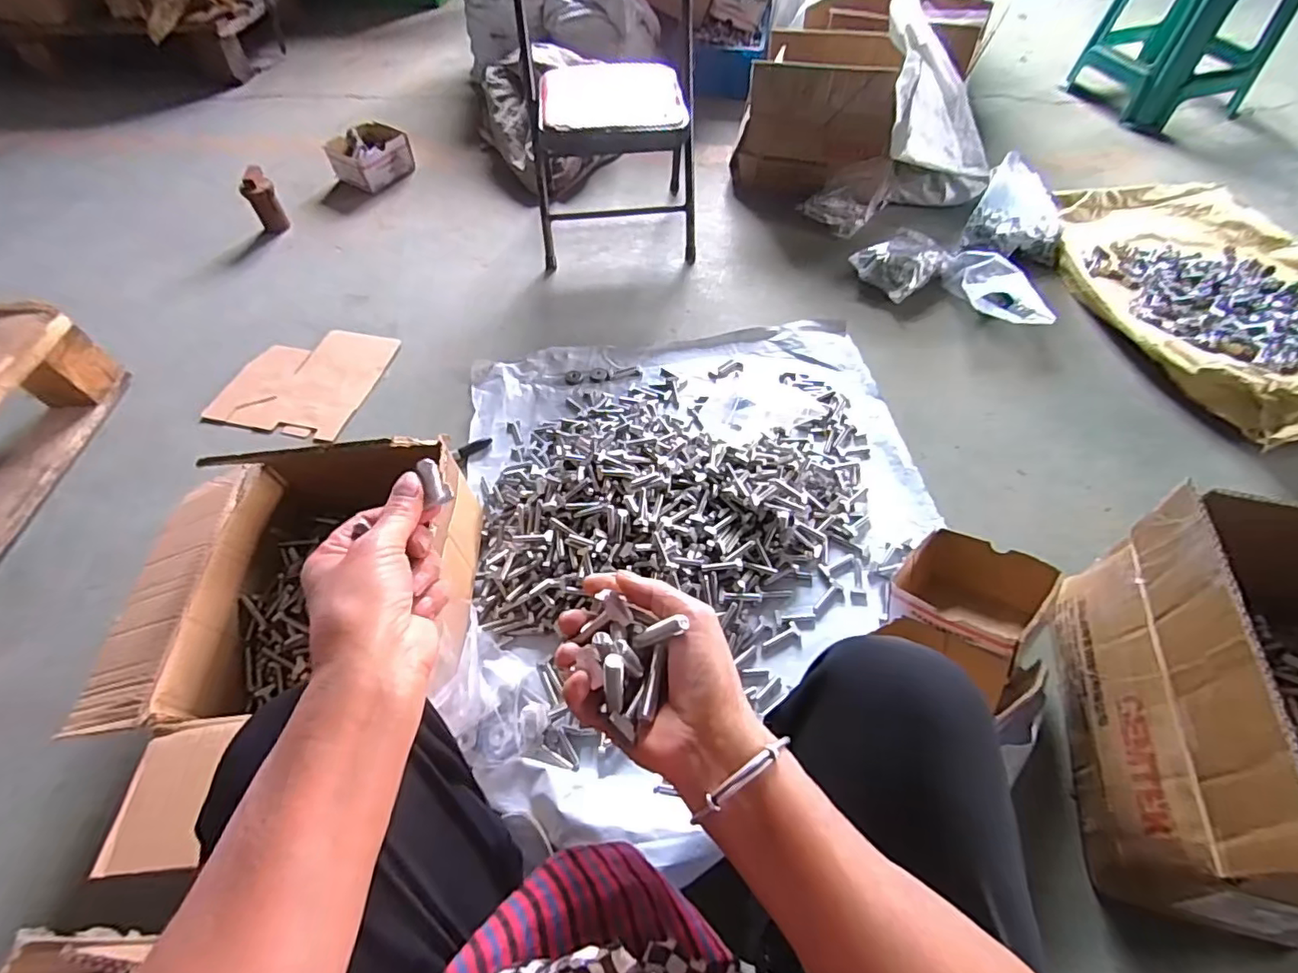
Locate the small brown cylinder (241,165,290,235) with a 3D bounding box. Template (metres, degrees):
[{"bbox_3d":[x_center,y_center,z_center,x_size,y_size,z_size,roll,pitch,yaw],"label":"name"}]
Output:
[{"bbox_3d":[-0.889,-0.660,1.323,0.066,0.113,0.067,-37,61,-23],"label":"small brown cylinder"}]

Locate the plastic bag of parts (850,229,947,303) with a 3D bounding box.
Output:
[{"bbox_3d":[0.509,-0.451,1.156,0.173,0.059,0.137,-32,59,-20],"label":"plastic bag of parts"}]

